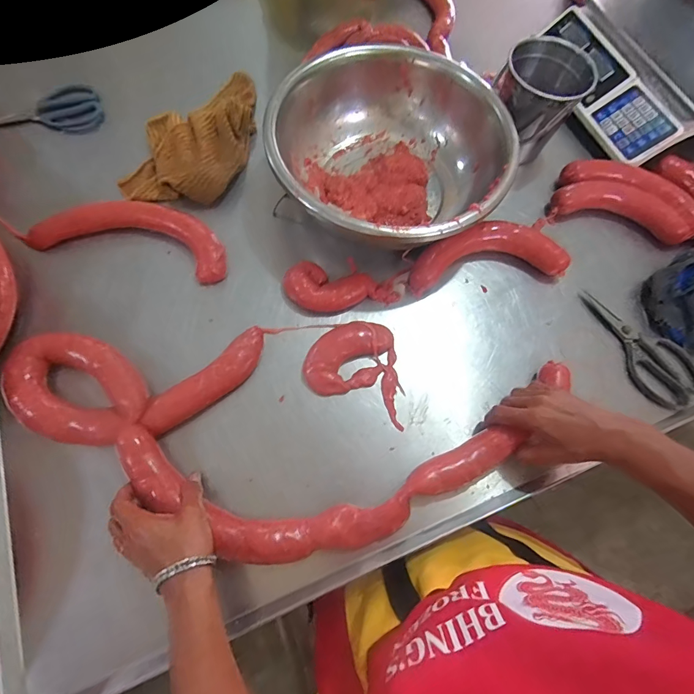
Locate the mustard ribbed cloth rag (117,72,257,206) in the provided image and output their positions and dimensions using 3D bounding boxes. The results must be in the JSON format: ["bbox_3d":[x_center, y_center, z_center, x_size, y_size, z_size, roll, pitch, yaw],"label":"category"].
[{"bbox_3d":[-0.243,-0.360,0.640,0.170,0.040,0.280,11,71,0],"label":"mustard ribbed cloth rag"}]

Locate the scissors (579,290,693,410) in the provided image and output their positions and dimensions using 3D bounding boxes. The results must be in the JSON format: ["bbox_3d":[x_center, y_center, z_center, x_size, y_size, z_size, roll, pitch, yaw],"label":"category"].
[{"bbox_3d":[0.433,-0.008,0.568,0.094,0.011,0.201,-27,75,-10],"label":"scissors"}]

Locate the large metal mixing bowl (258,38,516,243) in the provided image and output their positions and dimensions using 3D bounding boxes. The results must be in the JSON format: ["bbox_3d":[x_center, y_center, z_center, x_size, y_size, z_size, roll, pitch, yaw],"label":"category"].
[{"bbox_3d":[0.063,-0.273,0.580,0.334,0.125,0.314,1,72,-2],"label":"large metal mixing bowl"}]

